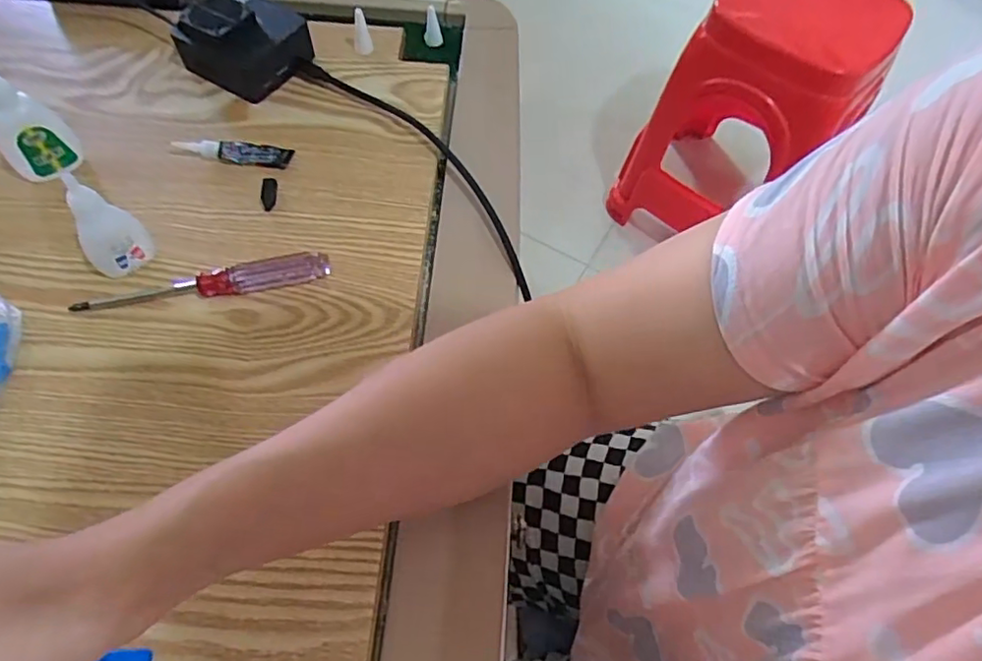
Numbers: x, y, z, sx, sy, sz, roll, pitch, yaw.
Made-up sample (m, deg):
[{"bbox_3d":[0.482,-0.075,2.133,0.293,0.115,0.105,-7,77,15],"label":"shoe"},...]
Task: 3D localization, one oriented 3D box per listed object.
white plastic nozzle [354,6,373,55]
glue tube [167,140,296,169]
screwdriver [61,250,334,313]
[{"bbox_3d":[-0.103,-0.240,0.484,0.014,0.036,0.016,-9,62,-7],"label":"white plastic nozzle"},{"bbox_3d":[-0.184,-0.128,0.434,0.081,0.011,0.020,4,61,-1],"label":"glue tube"},{"bbox_3d":[-0.176,-0.028,0.377,0.150,0.016,0.018,-12,62,-9],"label":"screwdriver"}]

